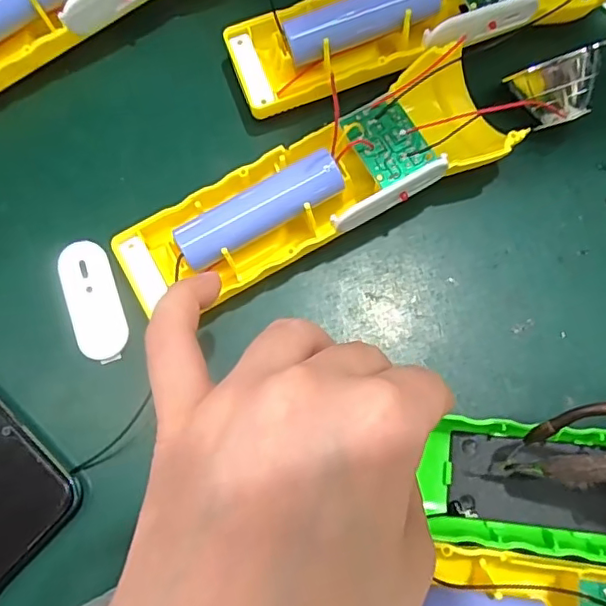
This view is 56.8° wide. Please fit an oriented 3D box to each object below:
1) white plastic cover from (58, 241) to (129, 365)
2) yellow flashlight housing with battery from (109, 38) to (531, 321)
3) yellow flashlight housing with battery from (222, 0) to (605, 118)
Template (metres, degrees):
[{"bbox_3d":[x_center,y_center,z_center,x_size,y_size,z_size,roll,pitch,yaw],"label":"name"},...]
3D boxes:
[{"bbox_3d":[-0.083,-0.002,0.222,0.020,0.004,0.048,-19,75,-7],"label":"white plastic cover"},{"bbox_3d":[0.009,-0.047,0.220,0.163,0.028,0.050,-30,77,-12],"label":"yellow flashlight housing with battery"},{"bbox_3d":[0.069,-0.131,0.247,0.205,0.032,0.050,-21,76,-7],"label":"yellow flashlight housing with battery"}]

